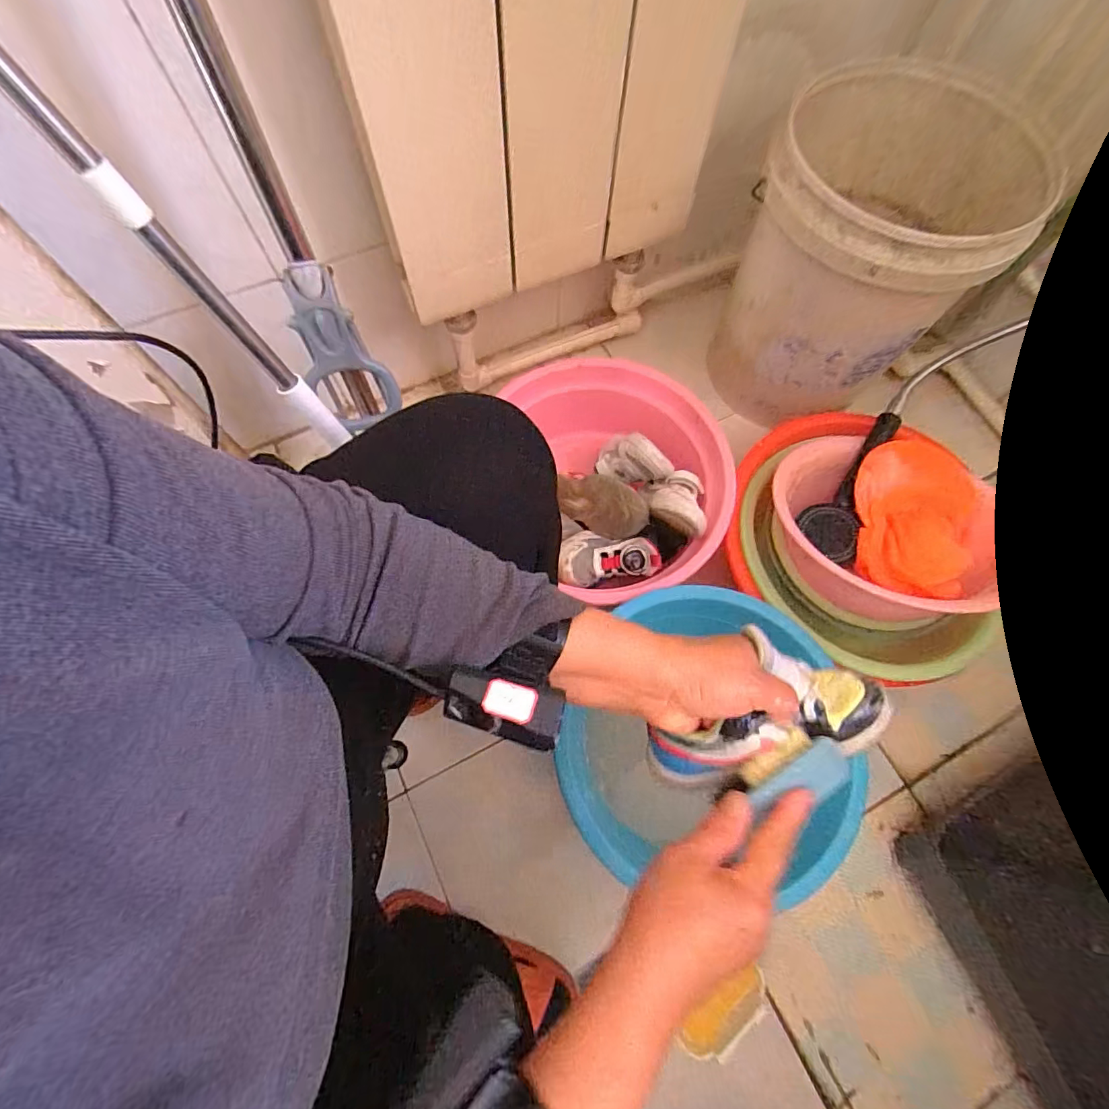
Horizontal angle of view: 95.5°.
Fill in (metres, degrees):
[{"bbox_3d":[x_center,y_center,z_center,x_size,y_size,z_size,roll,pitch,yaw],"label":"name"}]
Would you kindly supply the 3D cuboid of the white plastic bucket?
[{"bbox_3d":[0.402,-0.398,0.721,0.275,0.335,0.296,1,70,-1],"label":"white plastic bucket"}]

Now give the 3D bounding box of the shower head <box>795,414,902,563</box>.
[{"bbox_3d":[0.406,-0.088,0.671,0.079,0.055,0.211,37,73,11],"label":"shower head"}]

